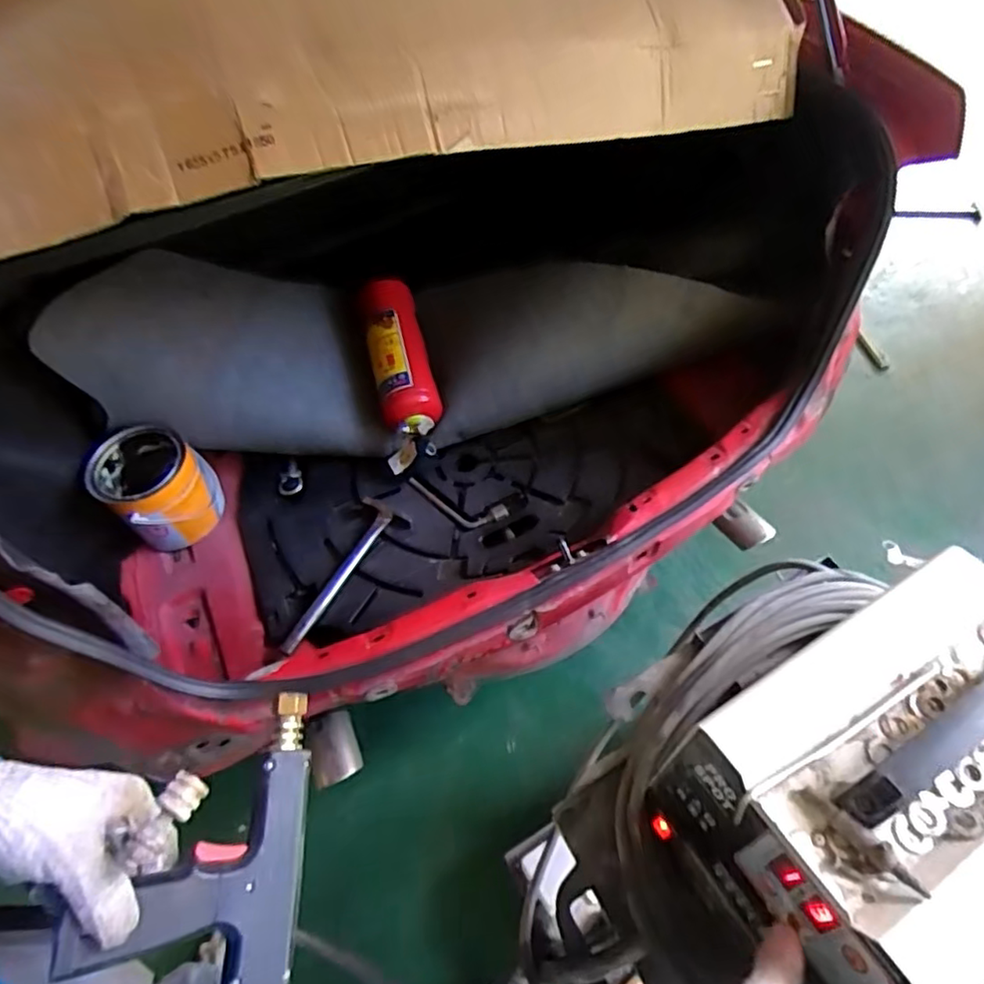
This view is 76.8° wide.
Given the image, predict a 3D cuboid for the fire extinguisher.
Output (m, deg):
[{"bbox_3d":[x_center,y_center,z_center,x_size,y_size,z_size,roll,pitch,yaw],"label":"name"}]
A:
[{"bbox_3d":[-0.180,-0.239,1.197,0.127,0.121,0.386,-17,55,-1],"label":"fire extinguisher"}]

